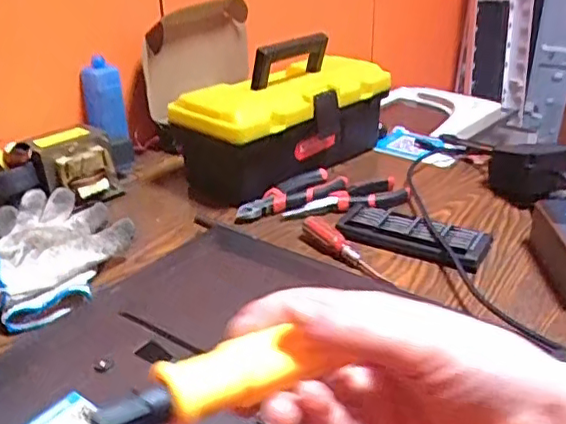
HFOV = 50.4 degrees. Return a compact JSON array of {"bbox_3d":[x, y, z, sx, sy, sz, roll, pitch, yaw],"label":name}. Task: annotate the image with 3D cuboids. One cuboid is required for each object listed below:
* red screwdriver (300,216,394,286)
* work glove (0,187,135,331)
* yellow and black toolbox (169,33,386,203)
[{"bbox_3d":[0.065,0.041,0.625,0.021,0.033,0.126,-24,43,-35],"label":"red screwdriver"},{"bbox_3d":[-0.229,0.035,0.608,0.143,0.049,0.202,-7,27,-10],"label":"work glove"},{"bbox_3d":[-0.007,-0.115,0.795,0.272,0.147,0.161,-22,33,-35],"label":"yellow and black toolbox"}]

